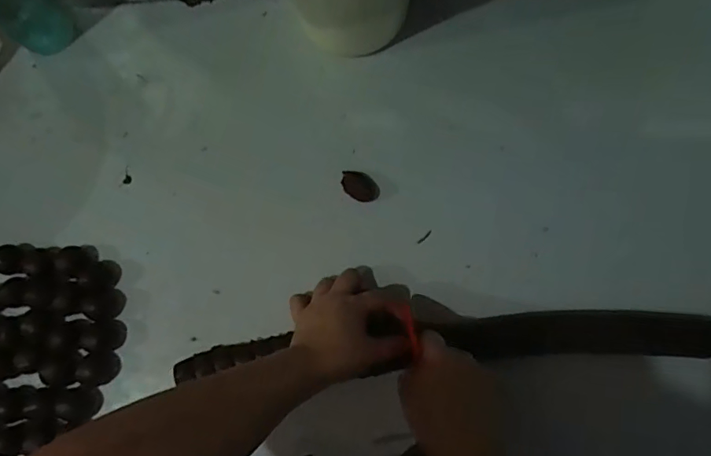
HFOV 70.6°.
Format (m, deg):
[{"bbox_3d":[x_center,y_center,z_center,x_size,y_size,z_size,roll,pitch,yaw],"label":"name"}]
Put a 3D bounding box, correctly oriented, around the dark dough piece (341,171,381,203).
[{"bbox_3d":[0.005,-0.051,0.600,0.049,0.008,0.031,32,82,7],"label":"dark dough piece"}]

